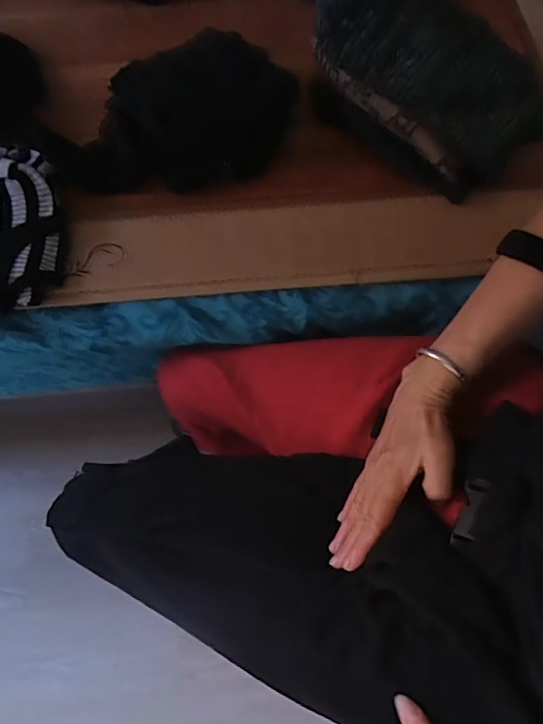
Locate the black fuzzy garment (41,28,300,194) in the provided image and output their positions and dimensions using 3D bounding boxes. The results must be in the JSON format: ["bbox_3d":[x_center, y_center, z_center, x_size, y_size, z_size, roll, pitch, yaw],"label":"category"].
[{"bbox_3d":[-0.122,-0.301,0.589,0.312,0.082,0.156,-21,72,-7],"label":"black fuzzy garment"}]

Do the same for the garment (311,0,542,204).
[{"bbox_3d":[0.179,-0.332,0.573,0.291,0.133,0.140,36,74,12],"label":"garment"}]

